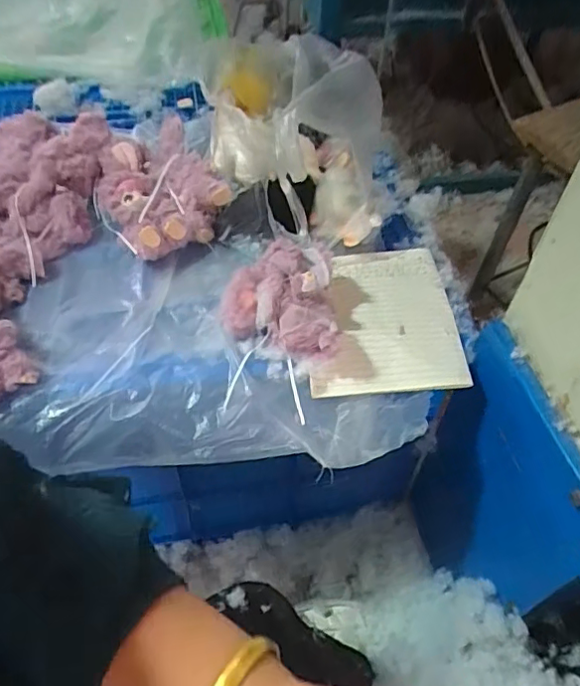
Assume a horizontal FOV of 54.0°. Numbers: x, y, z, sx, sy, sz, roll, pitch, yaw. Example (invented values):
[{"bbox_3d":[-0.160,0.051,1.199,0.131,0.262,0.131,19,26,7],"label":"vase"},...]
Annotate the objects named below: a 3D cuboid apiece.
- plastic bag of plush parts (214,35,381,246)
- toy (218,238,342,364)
[{"bbox_3d":[0.014,-0.269,0.742,0.207,0.165,0.299,4,51,1],"label":"plastic bag of plush parts"},{"bbox_3d":[-0.013,-0.046,0.606,0.116,0.070,0.124,-2,51,-5],"label":"toy"}]

